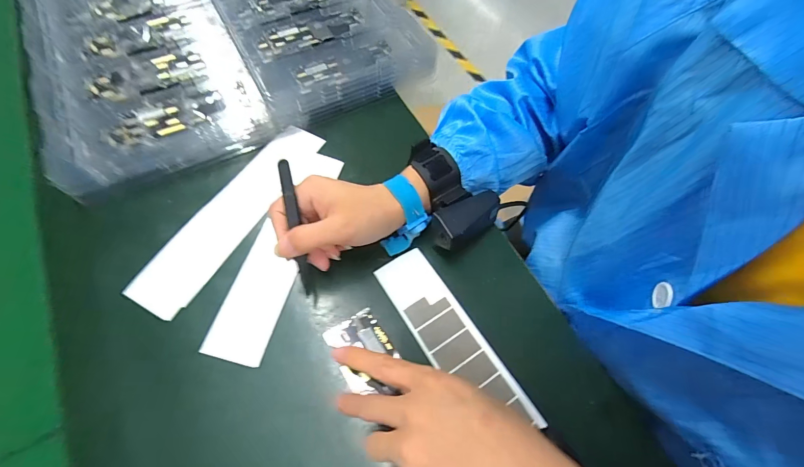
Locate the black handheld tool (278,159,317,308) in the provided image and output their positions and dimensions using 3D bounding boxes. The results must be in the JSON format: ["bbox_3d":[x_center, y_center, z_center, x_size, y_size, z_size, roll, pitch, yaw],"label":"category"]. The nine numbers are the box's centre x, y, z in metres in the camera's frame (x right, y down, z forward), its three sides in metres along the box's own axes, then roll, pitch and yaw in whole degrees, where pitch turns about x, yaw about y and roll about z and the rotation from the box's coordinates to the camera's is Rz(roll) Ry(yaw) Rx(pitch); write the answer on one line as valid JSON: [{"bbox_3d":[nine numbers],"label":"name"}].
[{"bbox_3d":[-0.084,0.000,0.284,0.009,0.004,0.117,-11,97,-7],"label":"black handheld tool"}]

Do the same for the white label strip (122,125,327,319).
[{"bbox_3d":[-0.164,-0.027,0.348,0.052,0.005,0.229,28,67,12],"label":"white label strip"}]

